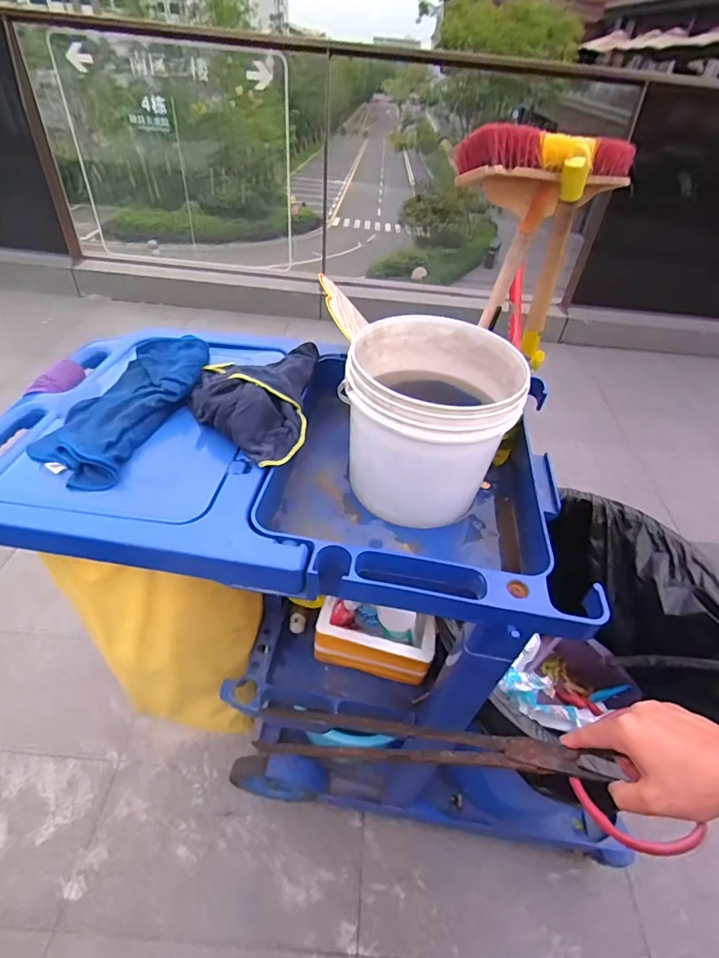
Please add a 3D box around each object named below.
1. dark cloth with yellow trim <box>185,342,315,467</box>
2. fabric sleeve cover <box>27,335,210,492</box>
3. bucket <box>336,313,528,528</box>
[{"bbox_3d":[-0.144,-0.129,0.632,0.154,0.061,0.248,5,44,-3],"label":"dark cloth with yellow trim"},{"bbox_3d":[-0.293,-0.113,0.628,0.135,0.050,0.299,17,45,10],"label":"fabric sleeve cover"},{"bbox_3d":[0.086,-0.073,0.618,0.200,0.196,0.200,3,43,-3],"label":"bucket"}]

